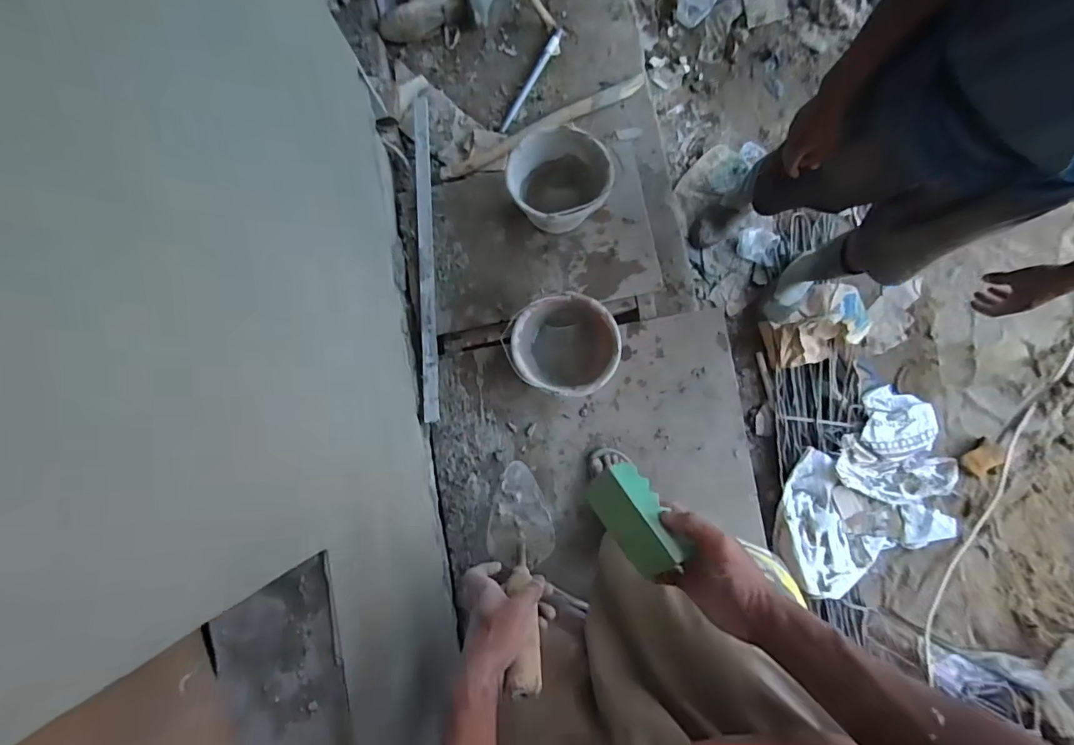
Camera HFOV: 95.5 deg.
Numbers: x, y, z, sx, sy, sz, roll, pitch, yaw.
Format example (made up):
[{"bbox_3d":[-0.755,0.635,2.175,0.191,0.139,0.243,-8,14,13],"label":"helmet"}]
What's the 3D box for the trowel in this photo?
[{"bbox_3d":[-0.020,0.234,0.624,0.086,0.313,0.055,-11,115,1],"label":"trowel"}]

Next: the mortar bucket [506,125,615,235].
[{"bbox_3d":[0.058,-0.465,1.221,0.239,0.203,0.221,0,88,1],"label":"mortar bucket"}]

